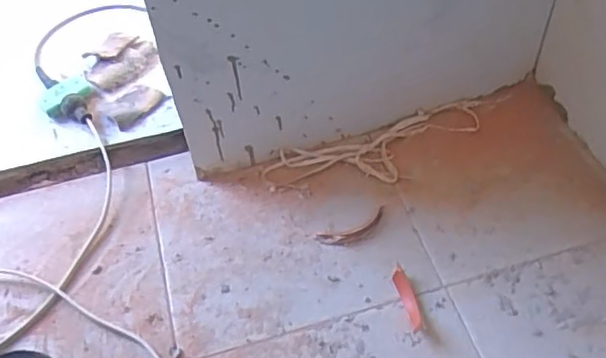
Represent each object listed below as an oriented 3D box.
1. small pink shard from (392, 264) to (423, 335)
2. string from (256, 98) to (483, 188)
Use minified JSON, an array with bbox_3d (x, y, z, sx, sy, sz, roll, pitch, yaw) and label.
[{"bbox_3d":[0.113,0.127,0.641,0.016,0.008,0.075,-13,51,-7],"label":"small pink shard"},{"bbox_3d":[0.101,-0.036,0.788,0.305,0.010,0.090,-15,52,-9],"label":"string"}]

